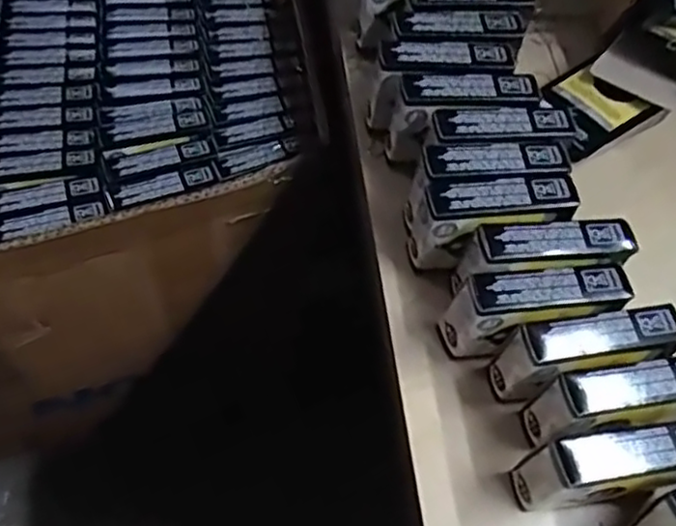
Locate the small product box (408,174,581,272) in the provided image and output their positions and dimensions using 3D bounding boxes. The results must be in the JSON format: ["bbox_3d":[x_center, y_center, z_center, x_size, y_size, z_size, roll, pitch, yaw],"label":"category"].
[{"bbox_3d":[0.075,-0.017,0.339,0.074,0.050,0.024,-6,62,-8],"label":"small product box"}]

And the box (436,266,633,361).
[{"bbox_3d":[0.092,0.025,0.319,0.077,0.048,0.023,-4,62,-7],"label":"box"}]

